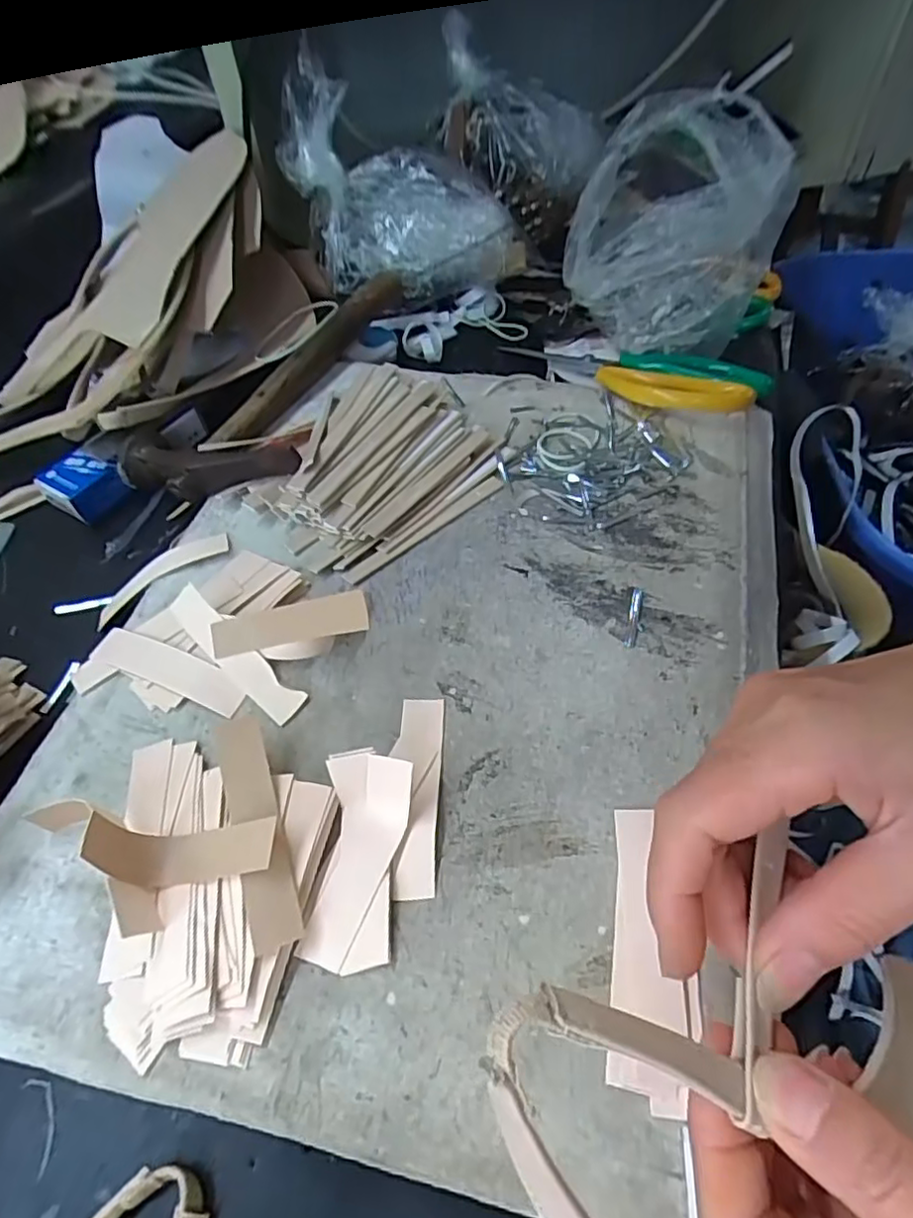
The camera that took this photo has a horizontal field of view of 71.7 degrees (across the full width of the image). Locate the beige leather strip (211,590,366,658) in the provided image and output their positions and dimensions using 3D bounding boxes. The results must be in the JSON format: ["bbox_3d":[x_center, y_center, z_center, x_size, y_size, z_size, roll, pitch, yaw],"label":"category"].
[{"bbox_3d":[-0.075,0.007,0.283,0.082,0.017,0.005,-11,10,21],"label":"beige leather strip"}]

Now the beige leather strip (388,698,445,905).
[{"bbox_3d":[-0.017,0.073,0.258,0.019,0.005,0.082,-1,54,4],"label":"beige leather strip"}]

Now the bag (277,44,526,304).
[{"bbox_3d":[-0.040,-0.311,0.463,0.156,0.112,0.101,-8,54,-1],"label":"bag"}]

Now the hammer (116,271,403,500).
[{"bbox_3d":[-0.129,-0.168,0.420,0.130,0.032,0.232,6,55,9],"label":"hammer"}]

